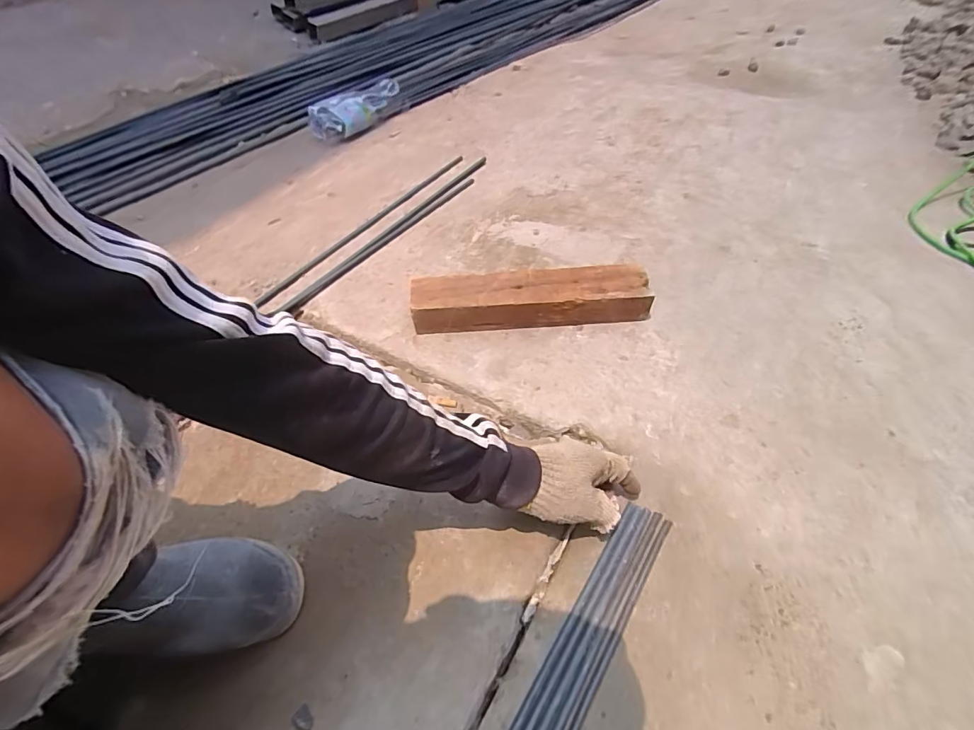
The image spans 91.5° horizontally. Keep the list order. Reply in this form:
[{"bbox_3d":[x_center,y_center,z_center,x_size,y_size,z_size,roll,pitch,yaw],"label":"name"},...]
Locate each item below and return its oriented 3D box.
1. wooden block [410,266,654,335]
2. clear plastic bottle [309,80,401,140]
[{"bbox_3d":[0.061,-0.095,0.689,0.329,0.055,0.066,-3,48,1],"label":"wooden block"},{"bbox_3d":[-0.314,-0.630,1.168,0.105,0.078,0.271,21,52,21],"label":"clear plastic bottle"}]

